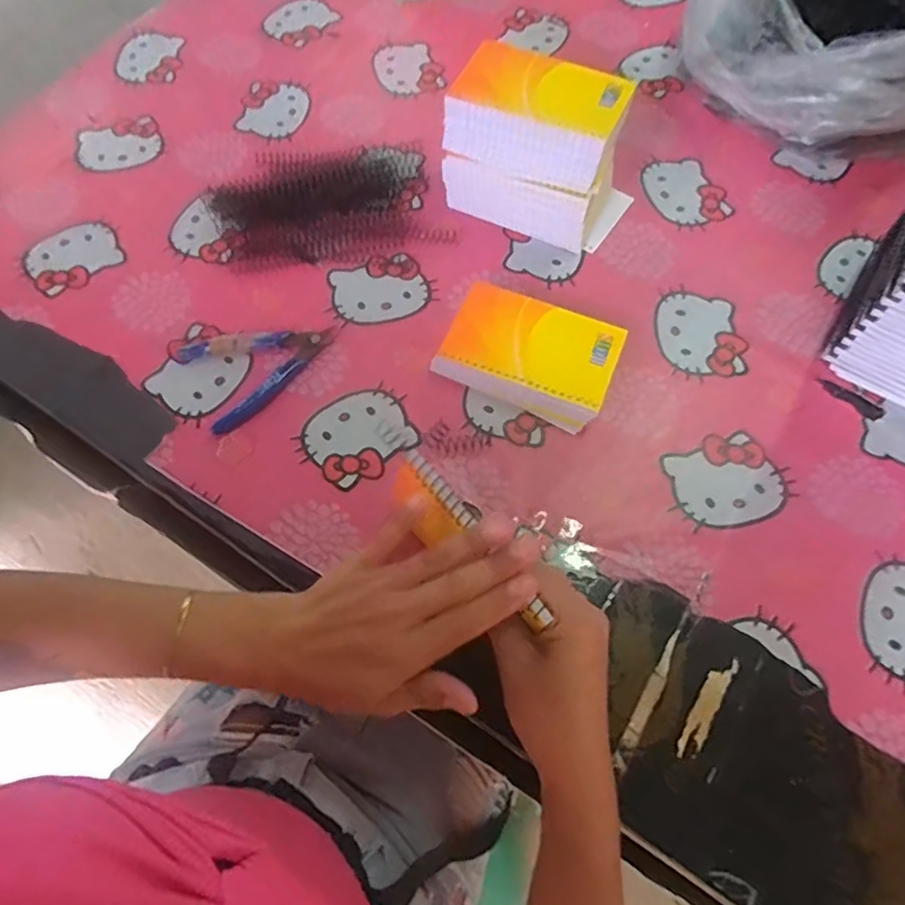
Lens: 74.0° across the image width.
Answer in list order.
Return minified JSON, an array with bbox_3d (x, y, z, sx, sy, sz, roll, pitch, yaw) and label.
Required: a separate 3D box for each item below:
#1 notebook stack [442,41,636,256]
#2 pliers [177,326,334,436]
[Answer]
[{"bbox_3d":[0.078,-0.258,0.508,0.147,0.102,0.101,21,67,9],"label":"notebook stack"},{"bbox_3d":[-0.146,-0.069,0.474,0.114,0.011,0.078,-23,68,-10],"label":"pliers"}]

